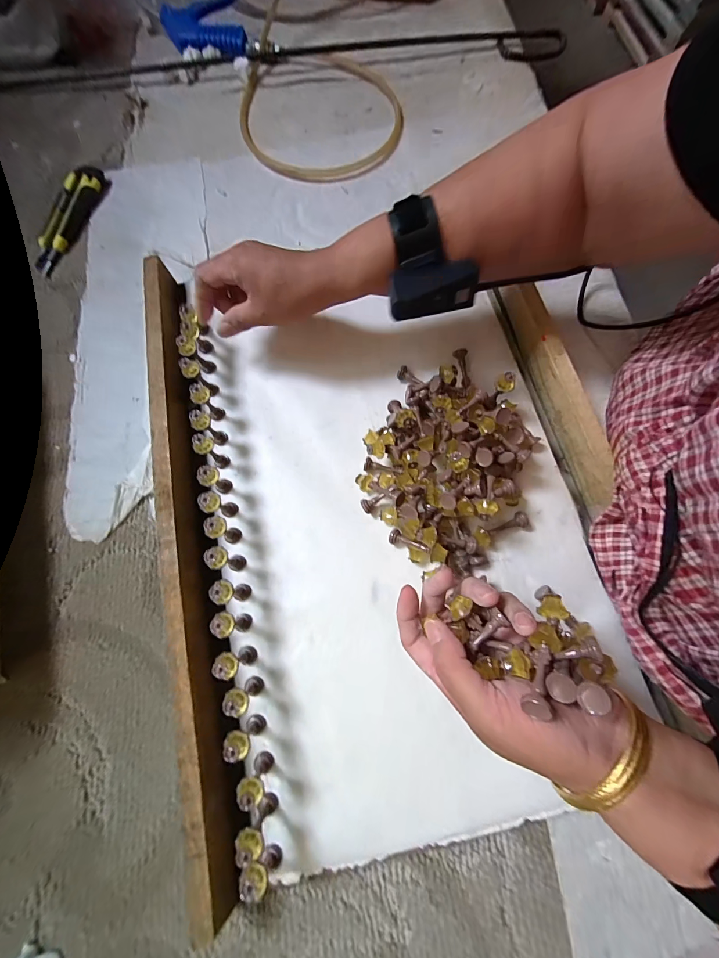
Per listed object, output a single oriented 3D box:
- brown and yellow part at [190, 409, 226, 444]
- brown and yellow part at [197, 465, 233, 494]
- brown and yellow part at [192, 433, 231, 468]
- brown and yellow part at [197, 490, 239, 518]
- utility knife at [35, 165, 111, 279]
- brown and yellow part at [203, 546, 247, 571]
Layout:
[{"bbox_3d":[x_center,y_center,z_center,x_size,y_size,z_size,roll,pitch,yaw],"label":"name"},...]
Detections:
[{"bbox_3d":[-0.149,-0.050,0.338,0.016,0.056,0.013,-36,75,-12],"label":"brown and yellow part"},{"bbox_3d":[-0.137,0.001,0.325,0.019,0.052,0.018,0,71,-1],"label":"brown and yellow part"},{"bbox_3d":[-0.144,-0.026,0.332,0.014,0.054,0.017,41,75,12],"label":"brown and yellow part"},{"bbox_3d":[-0.132,0.025,0.317,0.017,0.054,0.018,0,71,-1],"label":"brown and yellow part"},{"bbox_3d":[-0.387,-0.351,0.457,0.040,0.019,0.170,7,75,4],"label":"utility knife"},{"bbox_3d":[-0.118,0.071,0.304,0.016,0.054,0.018,12,71,3],"label":"brown and yellow part"}]

